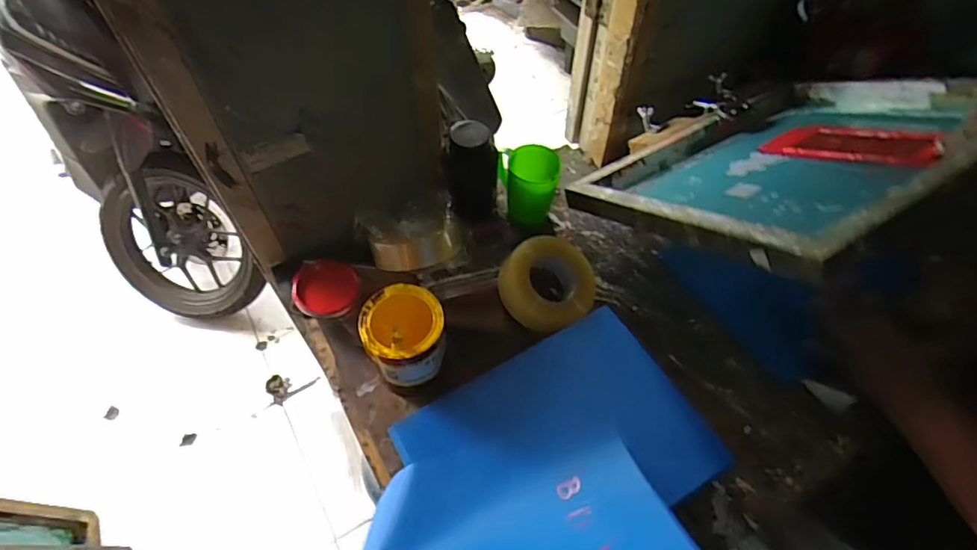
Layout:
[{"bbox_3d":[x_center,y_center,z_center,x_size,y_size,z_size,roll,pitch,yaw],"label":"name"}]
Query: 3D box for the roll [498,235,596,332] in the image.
[{"bbox_3d":[0.093,0.012,0.863,0.148,0.056,0.148,2,78,-11],"label":"roll"}]

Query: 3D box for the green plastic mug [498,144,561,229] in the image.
[{"bbox_3d":[0.069,-0.157,0.951,0.101,0.122,0.093,0,56,1],"label":"green plastic mug"}]

